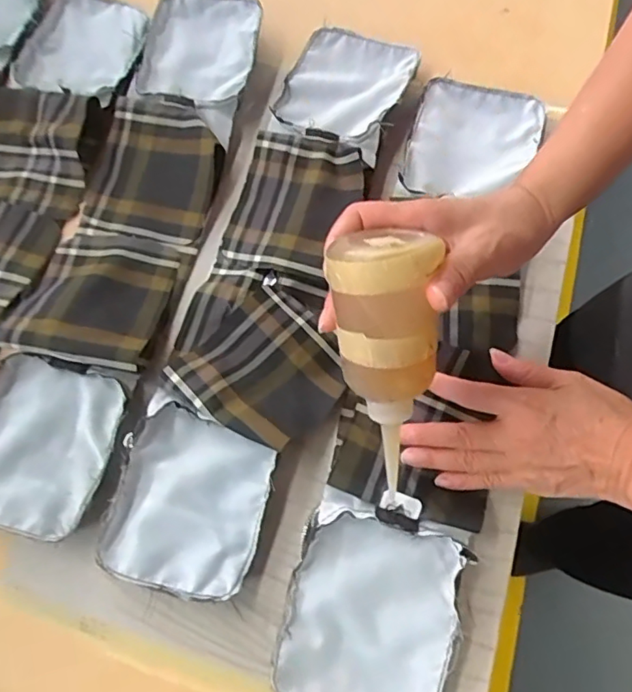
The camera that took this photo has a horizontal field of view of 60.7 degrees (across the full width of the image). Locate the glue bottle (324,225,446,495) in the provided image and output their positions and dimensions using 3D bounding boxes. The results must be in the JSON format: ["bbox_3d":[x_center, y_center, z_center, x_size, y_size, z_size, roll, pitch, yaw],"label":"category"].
[{"bbox_3d":[0.044,0.011,0.330,0.056,0.049,0.154,-6,115,0],"label":"glue bottle"}]

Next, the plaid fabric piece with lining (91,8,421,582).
[{"bbox_3d":[-0.028,-0.060,0.458,0.140,0.026,0.520,18,73,8],"label":"plaid fabric piece with lining"}]

